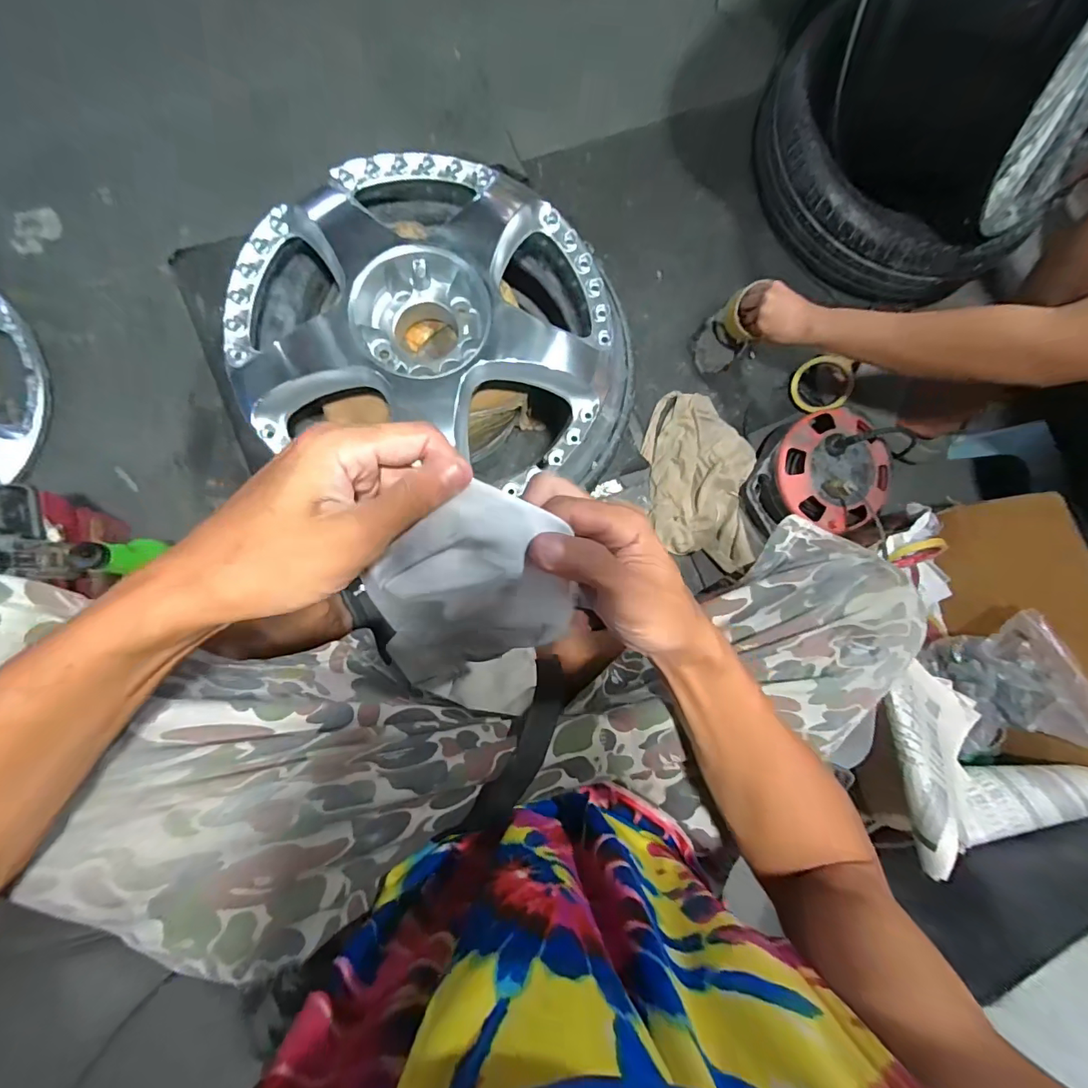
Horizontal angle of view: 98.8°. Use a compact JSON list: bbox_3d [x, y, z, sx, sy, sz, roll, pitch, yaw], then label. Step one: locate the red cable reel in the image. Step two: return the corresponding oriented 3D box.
[{"bbox_3d":[0.469,-0.117,0.788,0.213,0.118,0.198,1,86,-8],"label":"red cable reel"}]

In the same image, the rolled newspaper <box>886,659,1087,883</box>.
[{"bbox_3d":[0.625,0.304,0.657,0.286,0.107,0.244,4,85,-8],"label":"rolled newspaper"}]

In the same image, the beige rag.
[{"bbox_3d":[0.274,-0.114,0.804,0.192,0.044,0.298,7,85,-8],"label":"beige rag"}]

